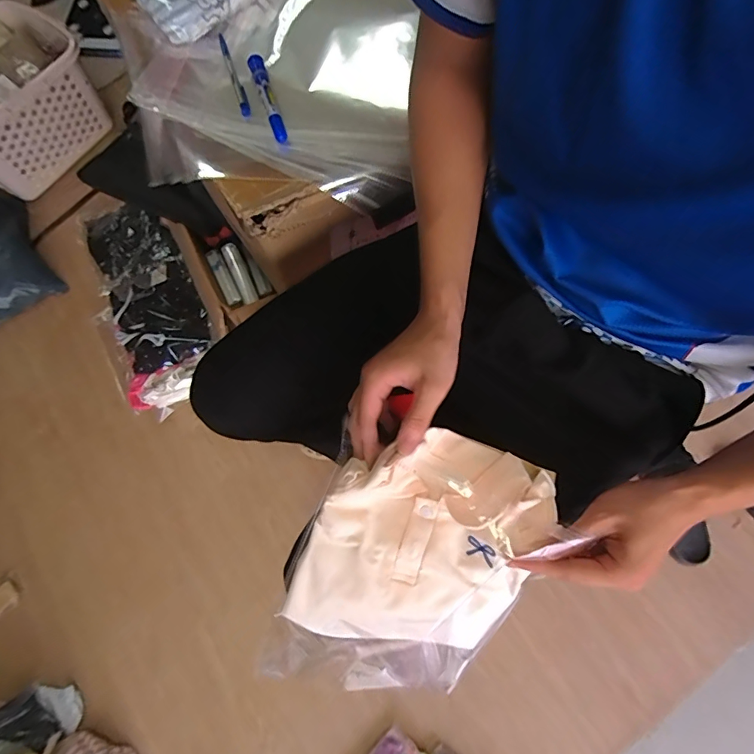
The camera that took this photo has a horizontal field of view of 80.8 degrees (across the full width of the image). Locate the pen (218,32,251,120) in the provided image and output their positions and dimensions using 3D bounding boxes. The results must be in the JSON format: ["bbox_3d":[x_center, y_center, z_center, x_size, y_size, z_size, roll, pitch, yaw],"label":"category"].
[{"bbox_3d":[-0.187,-0.395,0.580,0.013,0.016,0.142,-18,71,-7],"label":"pen"}]

